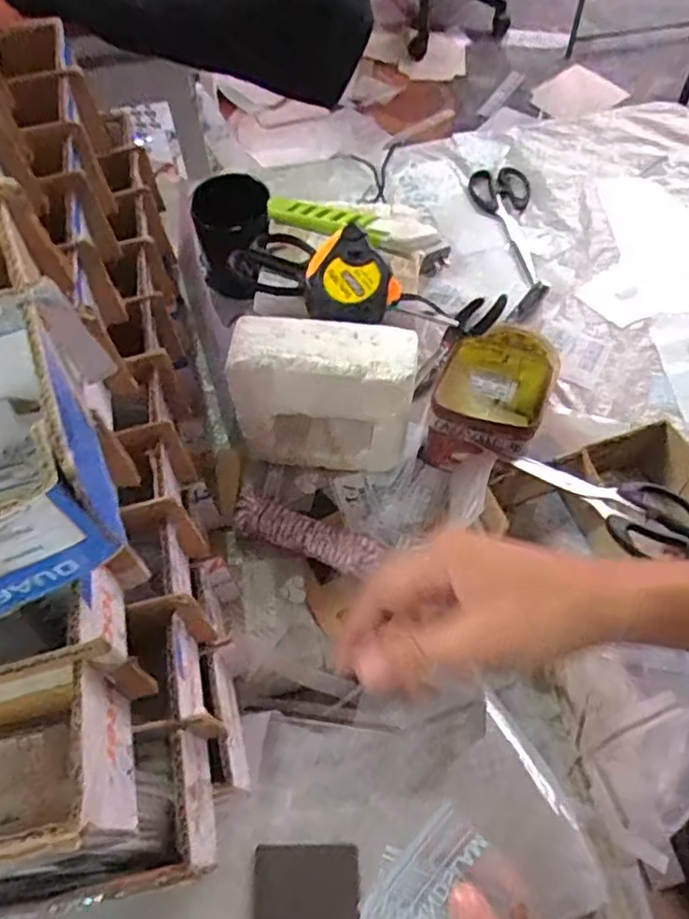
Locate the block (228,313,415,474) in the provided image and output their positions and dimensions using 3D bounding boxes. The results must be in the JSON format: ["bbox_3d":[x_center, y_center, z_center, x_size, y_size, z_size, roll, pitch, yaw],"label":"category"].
[{"bbox_3d":[-0.015,-0.052,0.550,0.142,0.138,0.060,5,63,5],"label":"block"}]

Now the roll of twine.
[{"bbox_3d":[-0.032,0.062,0.560,0.129,0.025,0.036,20,65,12],"label":"roll of twine"}]

